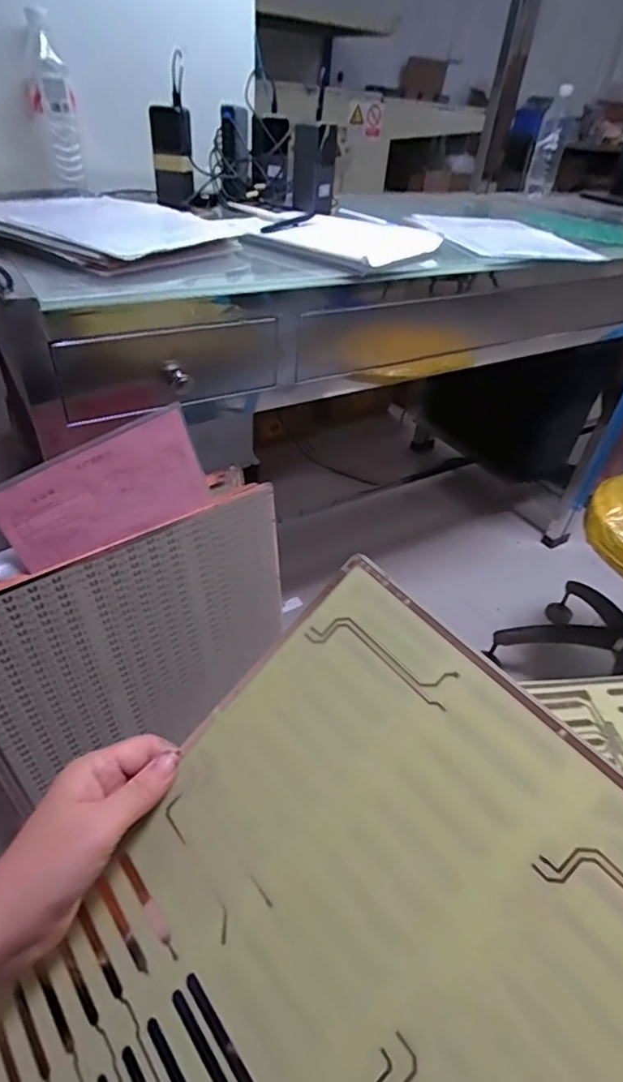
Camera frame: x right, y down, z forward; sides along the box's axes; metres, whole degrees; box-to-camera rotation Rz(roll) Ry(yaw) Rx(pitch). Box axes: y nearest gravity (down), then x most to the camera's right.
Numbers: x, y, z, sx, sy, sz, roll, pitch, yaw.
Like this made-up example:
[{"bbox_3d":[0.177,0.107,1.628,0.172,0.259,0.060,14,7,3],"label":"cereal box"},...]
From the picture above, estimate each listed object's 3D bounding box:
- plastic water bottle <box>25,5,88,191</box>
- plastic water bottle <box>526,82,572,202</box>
[{"bbox_3d":[-0.411,-0.692,0.842,0.065,0.209,0.068,-13,43,-19],"label":"plastic water bottle"},{"bbox_3d":[0.599,-0.985,1.328,0.074,0.227,0.062,13,41,11],"label":"plastic water bottle"}]

